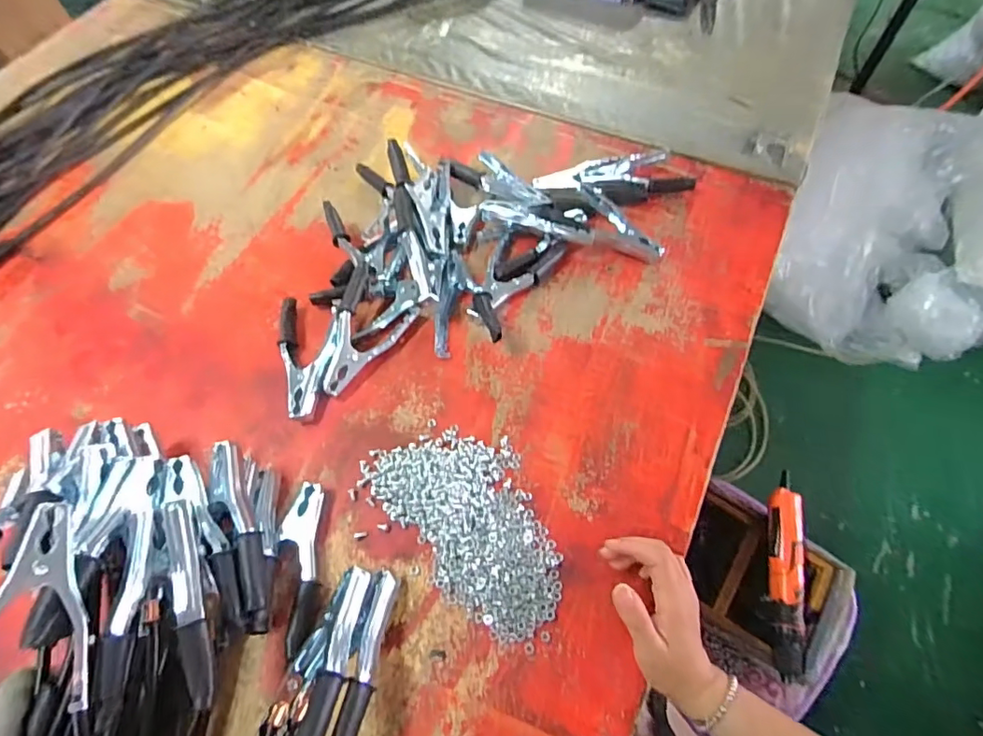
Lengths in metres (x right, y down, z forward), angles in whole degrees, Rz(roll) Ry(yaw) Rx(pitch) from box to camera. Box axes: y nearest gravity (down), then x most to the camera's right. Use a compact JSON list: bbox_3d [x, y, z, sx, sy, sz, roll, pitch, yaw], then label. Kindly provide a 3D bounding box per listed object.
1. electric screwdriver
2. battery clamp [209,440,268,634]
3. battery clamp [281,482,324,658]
[{"bbox_3d":[0.385,0.264,0.694,0.051,0.037,0.246,11,62,7],"label":"electric screwdriver"},{"bbox_3d":[-0.217,0.140,0.451,0.035,0.033,0.154,-22,63,-10],"label":"battery clamp"},{"bbox_3d":[-0.173,0.179,0.481,0.036,0.020,0.142,-7,61,-1],"label":"battery clamp"}]

